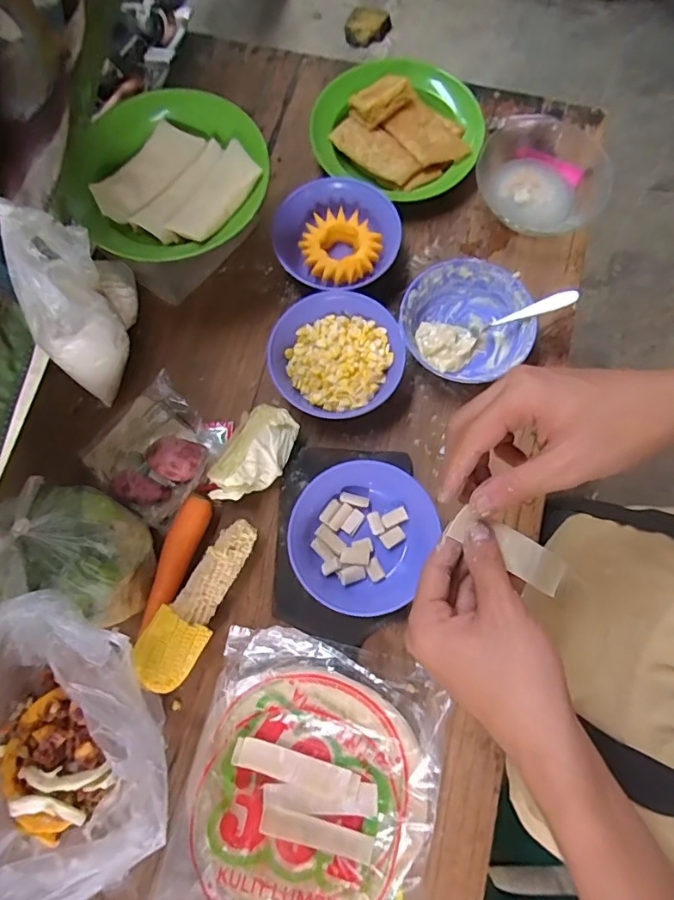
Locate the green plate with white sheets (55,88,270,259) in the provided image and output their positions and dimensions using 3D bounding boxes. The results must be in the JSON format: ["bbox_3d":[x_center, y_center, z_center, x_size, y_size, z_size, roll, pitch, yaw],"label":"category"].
[{"bbox_3d":[-0.188,-0.305,0.582,0.209,0.037,0.217,0,79,-1],"label":"green plate with white sheets"}]

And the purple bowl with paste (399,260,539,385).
[{"bbox_3d":[0.144,-0.142,0.608,0.141,0.064,0.144,0,79,-1],"label":"purple bowl with paste"}]

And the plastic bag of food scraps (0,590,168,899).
[{"bbox_3d":[-0.253,0.248,0.428,0.208,0.203,0.199,-28,81,-6],"label":"plastic bag of food scraps"}]

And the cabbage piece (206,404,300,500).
[{"bbox_3d":[-0.086,0.008,0.563,0.059,0.067,0.110,29,80,4],"label":"cabbage piece"}]

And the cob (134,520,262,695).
[{"bbox_3d":[-0.134,0.148,0.524,0.054,0.055,0.168,30,80,4],"label":"cob"}]

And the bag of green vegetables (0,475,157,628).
[{"bbox_3d":[-0.257,0.095,0.499,0.150,0.085,0.119,16,79,2],"label":"bag of green vegetables"}]

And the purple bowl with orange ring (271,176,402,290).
[{"bbox_3d":[-0.005,-0.252,0.640,0.138,0.056,0.142,0,79,-1],"label":"purple bowl with orange ring"}]

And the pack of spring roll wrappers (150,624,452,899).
[{"bbox_3d":[-0.024,0.317,0.493,0.223,0.032,0.255,16,76,4],"label":"pack of spring roll wrappers"}]

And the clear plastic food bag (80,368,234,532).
[{"bbox_3d":[-0.200,-0.005,0.579,0.135,0.069,0.132,33,80,5],"label":"clear plastic food bag"}]

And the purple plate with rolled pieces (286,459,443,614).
[{"bbox_3d":[0.024,0.088,0.543,0.140,0.056,0.142,0,79,-1],"label":"purple plate with rolled pieces"}]

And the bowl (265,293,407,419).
[{"bbox_3d":[-0.003,-0.102,0.603,0.145,0.054,0.143,0,79,-1],"label":"bowl"}]

